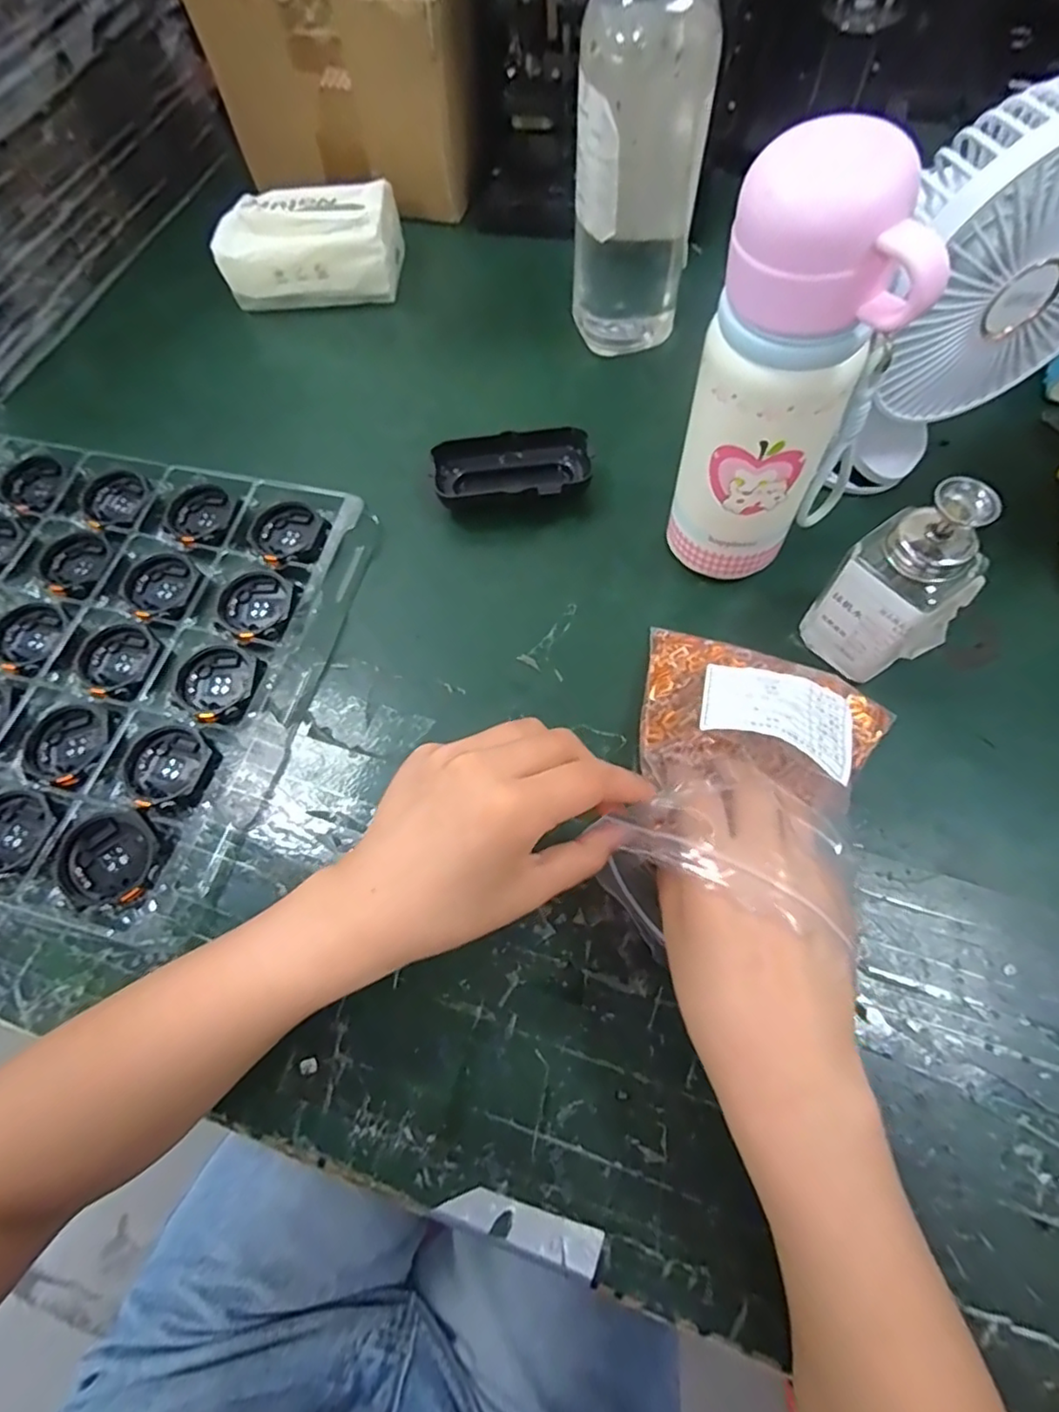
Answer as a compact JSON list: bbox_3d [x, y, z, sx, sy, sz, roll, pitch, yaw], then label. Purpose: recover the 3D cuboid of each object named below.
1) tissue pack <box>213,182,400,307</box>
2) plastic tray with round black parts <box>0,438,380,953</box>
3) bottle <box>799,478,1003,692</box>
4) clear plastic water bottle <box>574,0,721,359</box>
[{"bbox_3d":[-0.185,-0.392,0.532,0.144,0.059,0.086,1,65,3],"label":"tissue pack"},{"bbox_3d":[-0.361,-0.049,0.403,0.459,0.022,0.295,13,66,8],"label":"plastic tray with round black parts"},{"bbox_3d":[0.200,-0.063,0.332,0.051,0.121,0.060,-40,70,-15],"label":"bottle"},{"bbox_3d":[0.070,-0.351,0.402,0.083,0.230,0.074,10,66,7],"label":"clear plastic water bottle"}]

